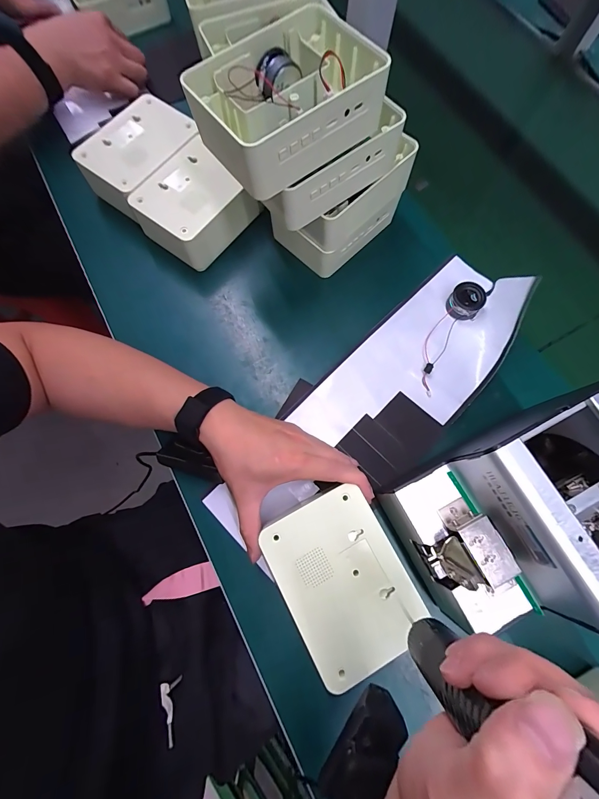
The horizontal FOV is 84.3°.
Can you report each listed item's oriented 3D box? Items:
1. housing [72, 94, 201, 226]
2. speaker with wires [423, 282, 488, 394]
[{"bbox_3d":[-0.212,-0.325,0.447,0.114,0.064,0.144,36,76,10],"label":"housing"},{"bbox_3d":[0.175,-0.079,0.393,0.038,0.021,0.148,33,75,9],"label":"speaker with wires"}]

